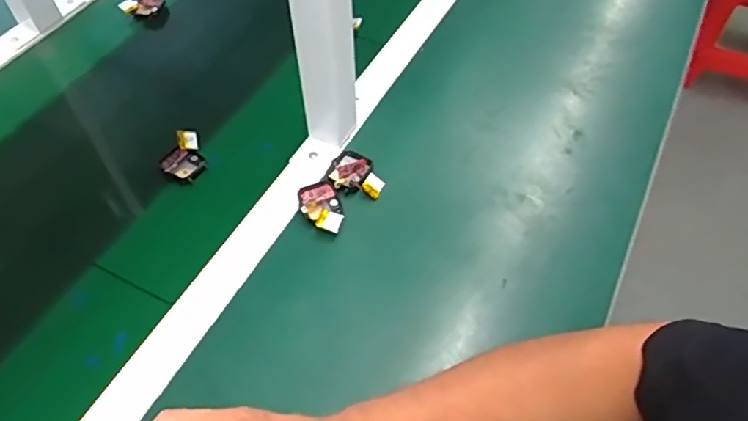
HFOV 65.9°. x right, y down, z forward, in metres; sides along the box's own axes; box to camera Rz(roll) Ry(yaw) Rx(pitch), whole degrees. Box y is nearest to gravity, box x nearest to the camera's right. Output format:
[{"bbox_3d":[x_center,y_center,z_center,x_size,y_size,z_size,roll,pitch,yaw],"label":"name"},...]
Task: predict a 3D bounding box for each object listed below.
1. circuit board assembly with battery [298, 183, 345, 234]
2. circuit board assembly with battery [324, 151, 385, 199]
[{"bbox_3d":[-0.051,-0.002,0.555,0.037,0.010,0.059,-15,55,-9],"label":"circuit board assembly with battery"},{"bbox_3d":[-0.018,-0.038,0.577,0.059,0.017,0.044,29,60,20],"label":"circuit board assembly with battery"}]

